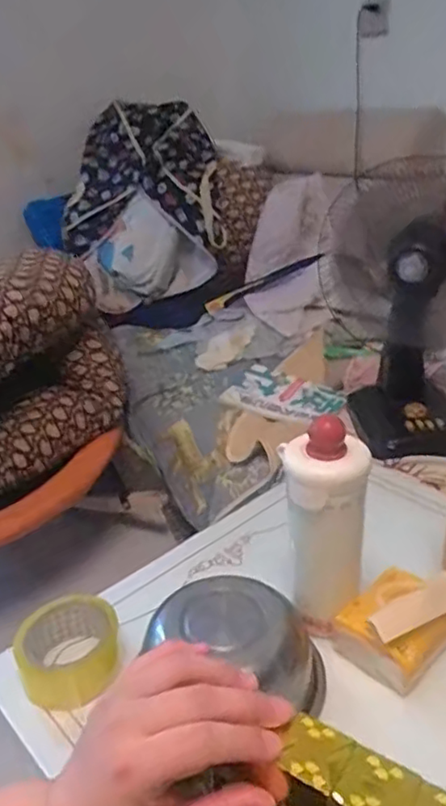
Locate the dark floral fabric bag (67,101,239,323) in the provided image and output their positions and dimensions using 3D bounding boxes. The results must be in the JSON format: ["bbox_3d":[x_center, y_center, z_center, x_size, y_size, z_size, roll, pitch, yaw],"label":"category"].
[{"bbox_3d":[-0.202,-0.478,1.661,0.400,0.539,0.225,-10,27,-14],"label":"dark floral fabric bag"}]

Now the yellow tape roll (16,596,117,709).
[{"bbox_3d":[-0.151,0.248,0.623,0.098,0.064,0.090,-2,26,1],"label":"yellow tape roll"}]

